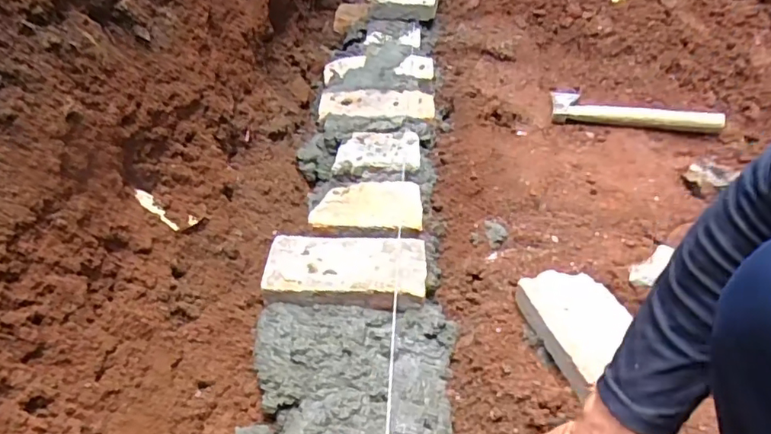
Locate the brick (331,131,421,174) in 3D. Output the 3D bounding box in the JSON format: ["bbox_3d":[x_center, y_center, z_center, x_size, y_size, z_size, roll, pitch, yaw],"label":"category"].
[{"bbox_3d":[-0.013,-0.104,1.002,0.147,0.042,0.112,0,42,3],"label":"brick"}]

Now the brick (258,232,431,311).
[{"bbox_3d":[-0.054,0.080,0.797,0.217,0.049,0.108,1,42,3],"label":"brick"}]

